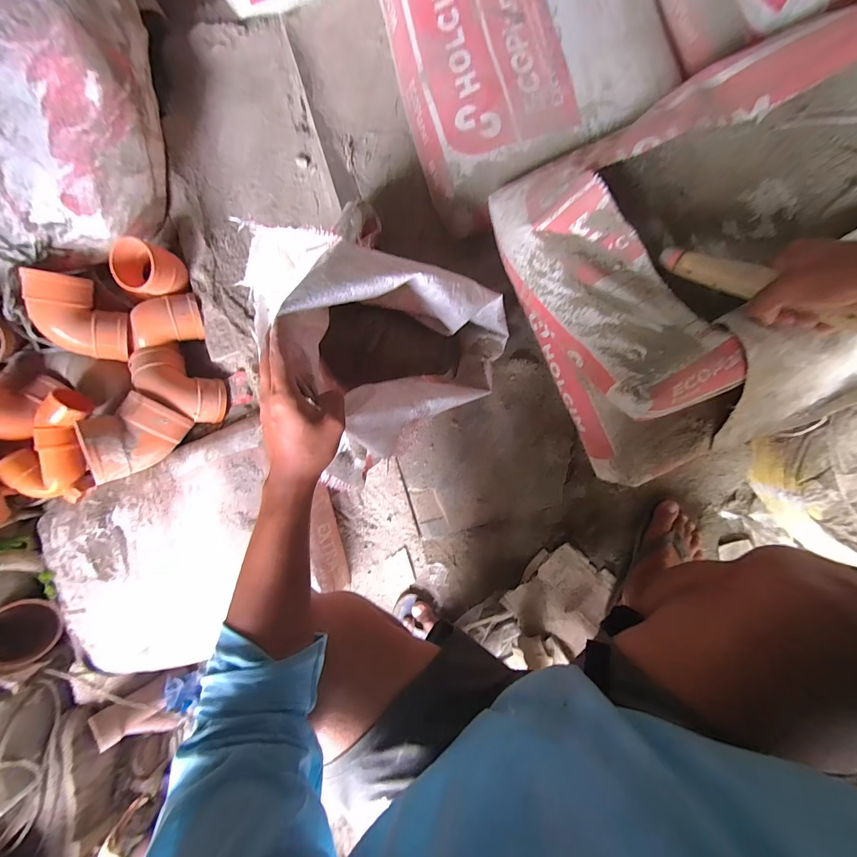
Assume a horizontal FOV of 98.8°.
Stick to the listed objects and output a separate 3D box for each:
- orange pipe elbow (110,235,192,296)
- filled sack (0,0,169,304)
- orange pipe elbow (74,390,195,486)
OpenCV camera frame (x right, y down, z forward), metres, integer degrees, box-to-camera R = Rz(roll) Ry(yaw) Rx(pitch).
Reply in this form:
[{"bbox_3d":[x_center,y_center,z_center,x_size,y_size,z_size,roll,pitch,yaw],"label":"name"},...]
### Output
[{"bbox_3d":[-0.522,-0.293,0.692,0.098,0.081,0.101,26,90,7],"label":"orange pipe elbow"},{"bbox_3d":[-0.681,-0.535,0.658,0.378,0.155,0.545,-16,85,6],"label":"filled sack"},{"bbox_3d":[-0.544,0.017,0.660,0.111,0.105,0.163,37,92,7],"label":"orange pipe elbow"}]

